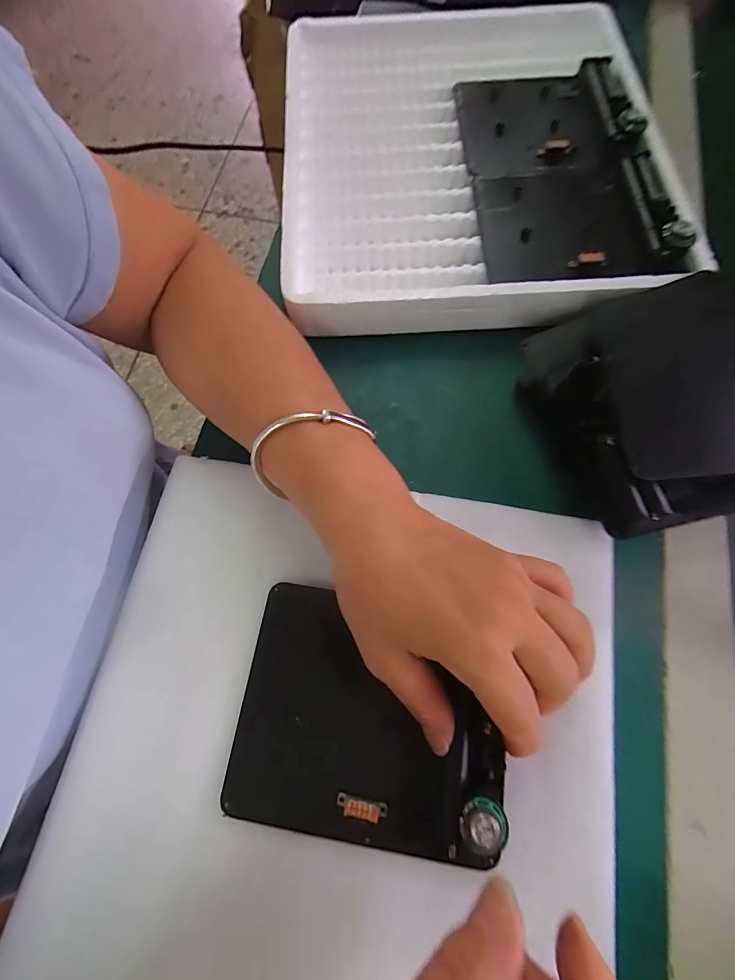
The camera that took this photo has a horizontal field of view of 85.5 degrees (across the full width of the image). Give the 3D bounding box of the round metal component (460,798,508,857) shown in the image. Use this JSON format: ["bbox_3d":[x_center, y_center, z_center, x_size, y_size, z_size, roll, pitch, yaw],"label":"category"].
[{"bbox_3d":[0.051,0.147,0.174,0.021,0.007,0.019,5,57,-5],"label":"round metal component"}]

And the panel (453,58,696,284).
[{"bbox_3d":[0.145,-0.253,0.304,0.130,0.019,0.241,-2,73,1],"label":"panel"}]

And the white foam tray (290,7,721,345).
[{"bbox_3d":[0.083,-0.282,0.330,0.291,0.043,0.350,-2,73,1],"label":"white foam tray"}]

